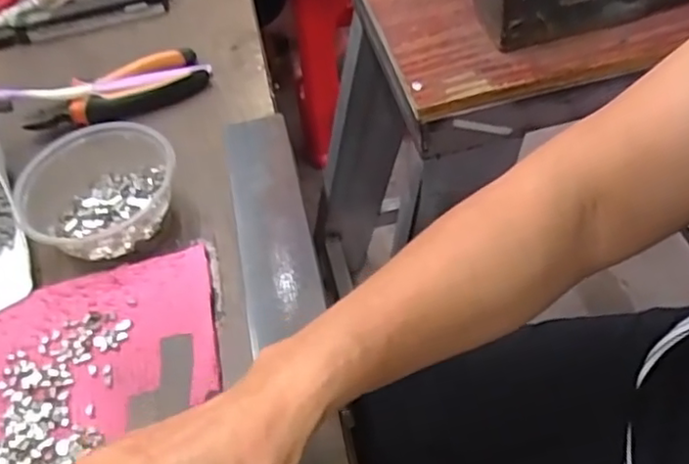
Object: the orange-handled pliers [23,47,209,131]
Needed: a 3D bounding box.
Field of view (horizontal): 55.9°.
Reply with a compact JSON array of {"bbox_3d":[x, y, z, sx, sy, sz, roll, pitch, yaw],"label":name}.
[{"bbox_3d":[-0.194,-0.120,0.551,0.149,0.020,0.045,-21,52,-11],"label":"orange-handled pliers"}]

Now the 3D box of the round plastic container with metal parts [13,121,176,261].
[{"bbox_3d":[-0.167,-0.028,0.453,0.106,0.046,0.092,-29,53,-14],"label":"round plastic container with metal parts"}]

